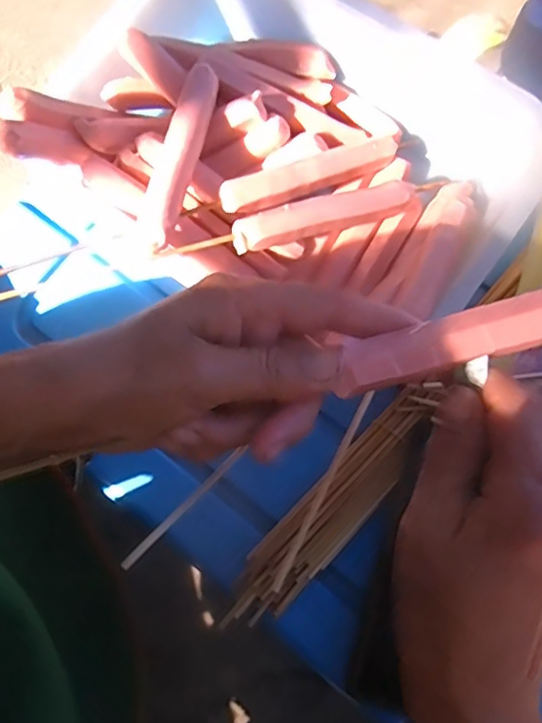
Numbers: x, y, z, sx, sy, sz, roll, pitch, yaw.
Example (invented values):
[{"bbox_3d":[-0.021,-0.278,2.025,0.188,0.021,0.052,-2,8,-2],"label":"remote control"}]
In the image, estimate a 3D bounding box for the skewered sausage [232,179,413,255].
[{"bbox_3d":[0.032,-0.089,0.351,0.116,0.012,0.021,-19,79,-17],"label":"skewered sausage"}]

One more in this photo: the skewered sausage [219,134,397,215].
[{"bbox_3d":[0.025,-0.116,0.358,0.119,0.017,0.021,-23,79,-19],"label":"skewered sausage"}]

